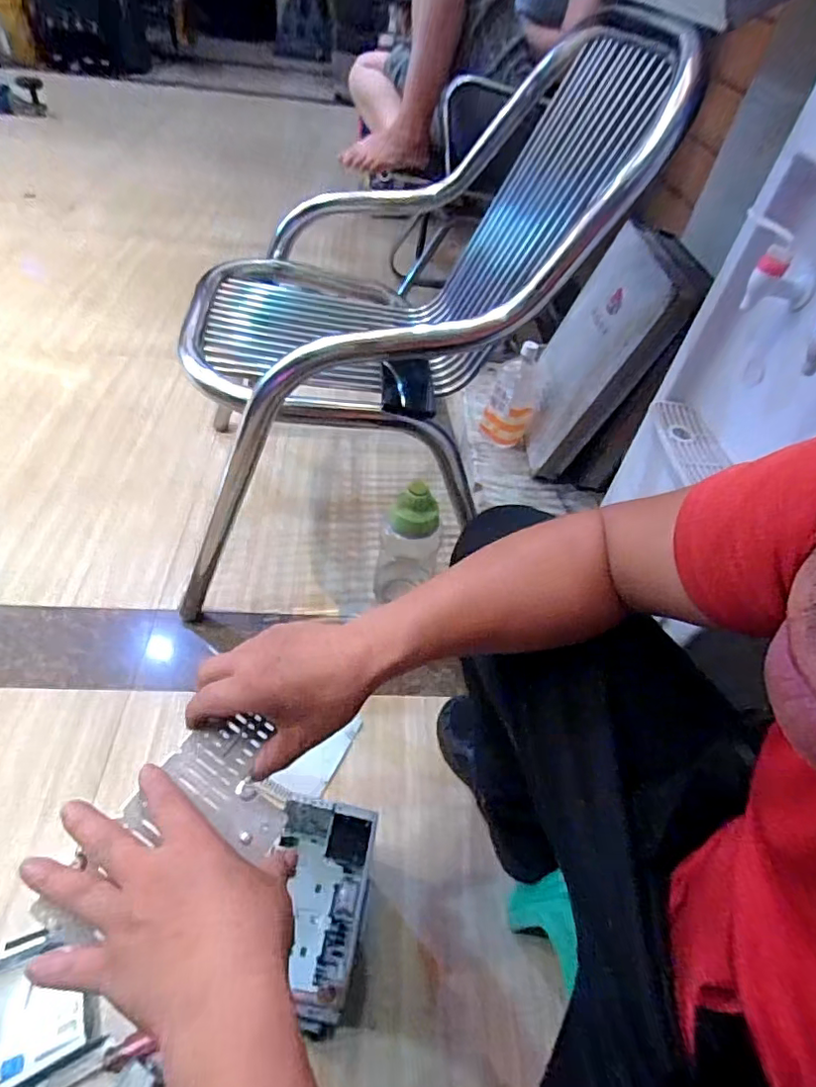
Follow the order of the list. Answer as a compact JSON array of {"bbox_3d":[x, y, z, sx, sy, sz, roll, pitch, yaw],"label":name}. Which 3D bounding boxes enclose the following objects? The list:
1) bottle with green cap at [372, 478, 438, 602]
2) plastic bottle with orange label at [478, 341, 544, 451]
[{"bbox_3d":[-0.005,0.002,0.927,0.092,0.281,0.100,0,49,-5],"label":"bottle with green cap"},{"bbox_3d":[0.223,-0.318,1.183,0.105,0.204,0.100,16,48,7],"label":"plastic bottle with orange label"}]

